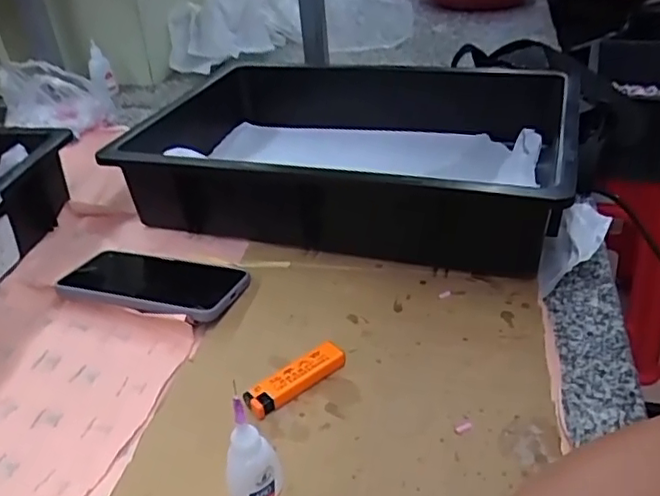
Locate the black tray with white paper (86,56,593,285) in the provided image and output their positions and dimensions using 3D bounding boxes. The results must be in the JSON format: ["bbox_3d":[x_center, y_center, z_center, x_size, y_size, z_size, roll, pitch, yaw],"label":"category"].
[{"bbox_3d":[0.015,-0.109,0.664,0.442,0.099,0.323,9,37,18],"label":"black tray with white paper"}]

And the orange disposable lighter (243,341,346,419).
[{"bbox_3d":[-0.025,0.096,0.445,0.080,0.015,0.022,-28,41,-29],"label":"orange disposable lighter"}]

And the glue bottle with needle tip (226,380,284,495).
[{"bbox_3d":[-0.048,0.121,0.357,0.033,0.084,0.028,-12,35,-11],"label":"glue bottle with needle tip"}]

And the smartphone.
[{"bbox_3d":[-0.161,0.033,0.552,0.168,0.018,0.082,7,25,21],"label":"smartphone"}]

